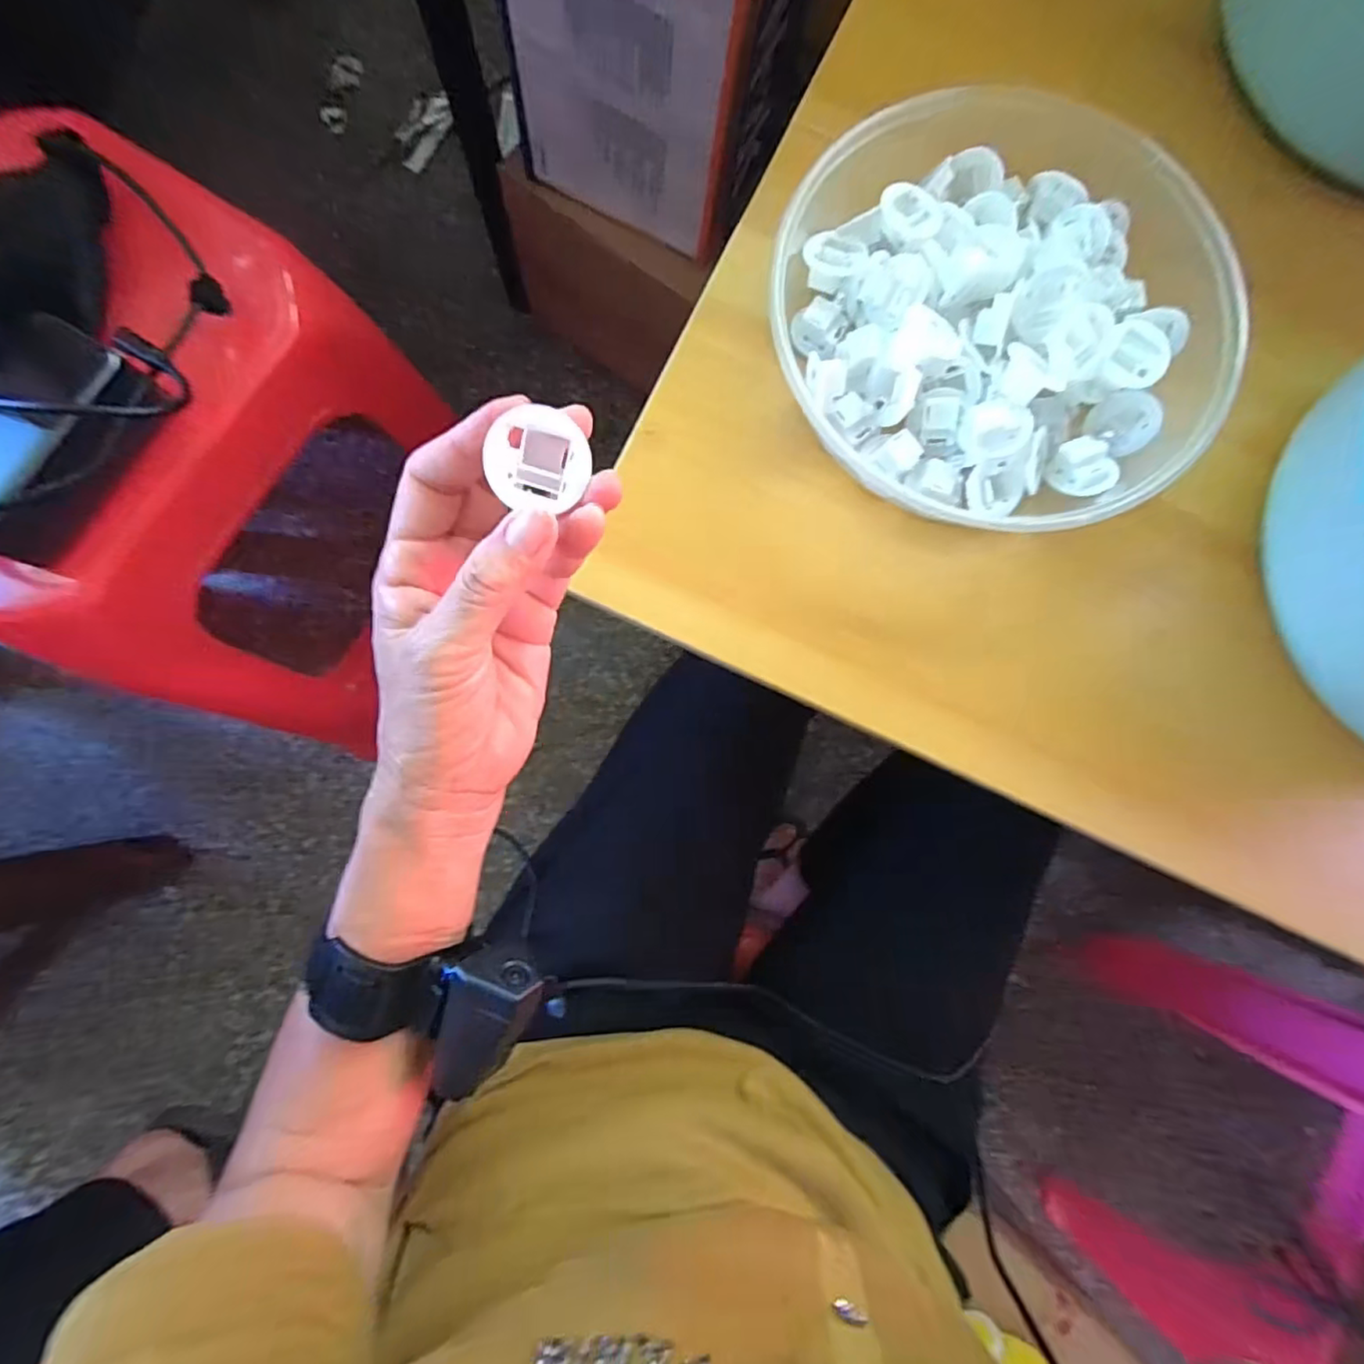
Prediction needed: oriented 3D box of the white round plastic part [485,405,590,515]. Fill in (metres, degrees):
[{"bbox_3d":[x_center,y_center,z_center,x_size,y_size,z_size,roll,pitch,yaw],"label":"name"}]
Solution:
[{"bbox_3d":[-0.045,-0.072,0.200,0.029,0.010,0.029,36,104,-11],"label":"white round plastic part"}]

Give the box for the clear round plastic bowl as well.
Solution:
[{"bbox_3d":[0.163,-0.193,0.316,0.224,0.044,0.215,0,84,-4],"label":"clear round plastic bowl"}]

